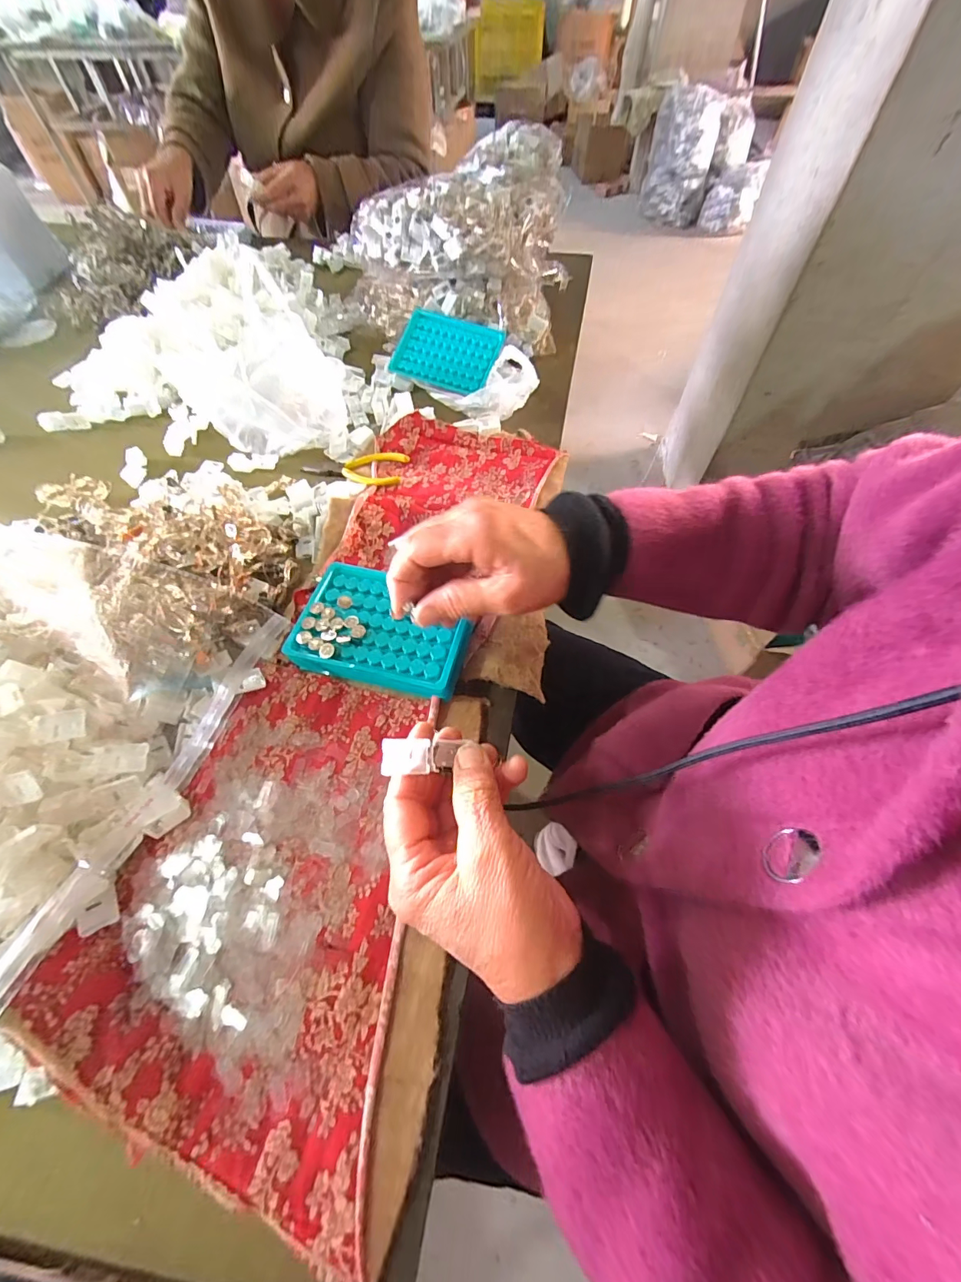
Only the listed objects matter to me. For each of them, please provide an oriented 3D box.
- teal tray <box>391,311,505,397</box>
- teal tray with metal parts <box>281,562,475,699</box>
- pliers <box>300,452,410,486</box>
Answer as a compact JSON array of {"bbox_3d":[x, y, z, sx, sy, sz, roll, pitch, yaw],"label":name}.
[{"bbox_3d":[-0.044,-0.375,0.574,0.128,0.011,0.095,22,86,10],"label":"teal tray"},{"bbox_3d":[-0.076,-0.008,0.366,0.137,0.032,0.094,12,59,8],"label":"teal tray with metal parts"},{"bbox_3d":[-0.143,-0.196,0.504,0.117,0.012,0.053,6,59,5],"label":"pliers"}]

